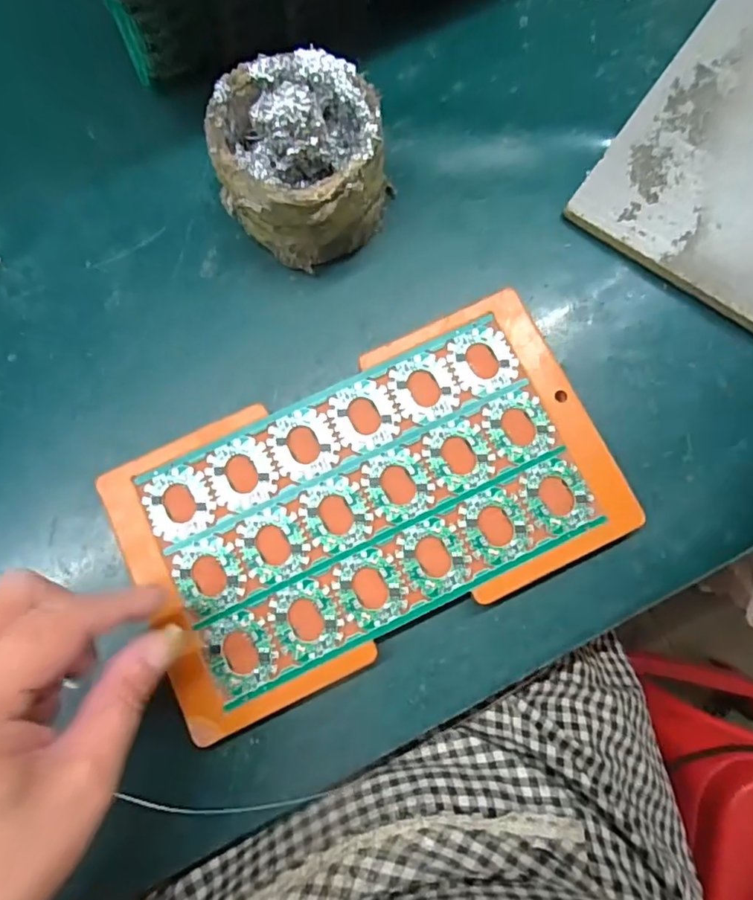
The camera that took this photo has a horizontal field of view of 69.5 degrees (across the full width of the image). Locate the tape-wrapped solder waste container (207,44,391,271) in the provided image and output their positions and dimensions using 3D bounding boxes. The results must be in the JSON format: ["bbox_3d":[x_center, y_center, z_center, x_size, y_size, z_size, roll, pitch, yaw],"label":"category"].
[{"bbox_3d":[-0.038,-0.149,0.278,0.088,0.073,0.083,-9,80,-1],"label":"tape-wrapped solder waste container"}]

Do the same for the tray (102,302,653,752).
[{"bbox_3d":[-0.004,0.025,0.268,0.232,0.009,0.137,-26,81,-2],"label":"tray"}]

